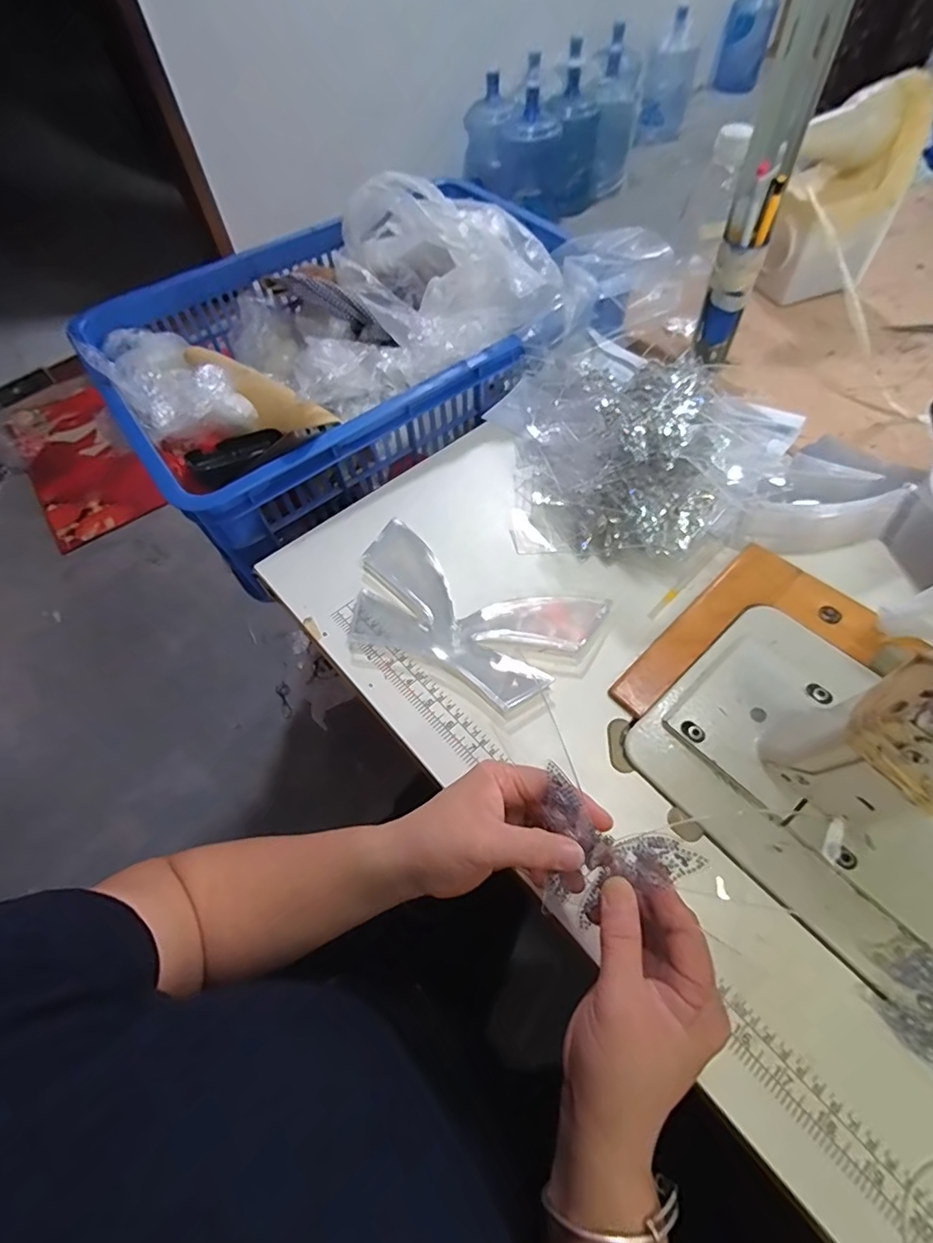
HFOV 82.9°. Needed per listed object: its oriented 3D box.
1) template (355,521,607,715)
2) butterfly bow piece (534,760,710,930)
[{"bbox_3d":[-0.005,-0.005,0.462,0.216,0.017,0.119,21,63,16],"label":"template"},{"bbox_3d":[0.075,0.134,0.303,0.089,0.023,0.069,29,103,22],"label":"butterfly bow piece"}]

